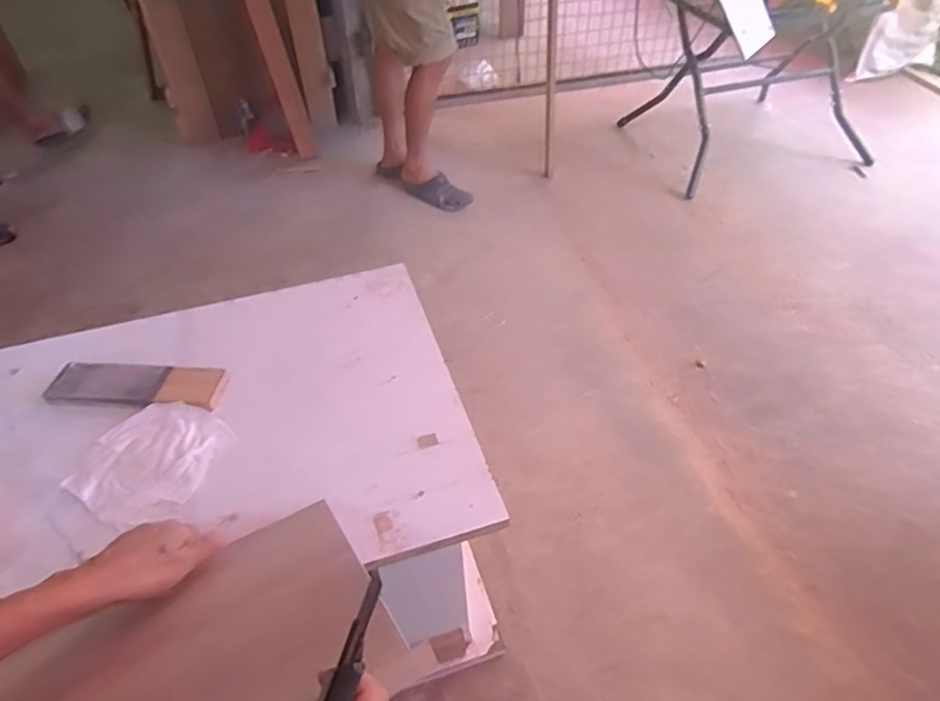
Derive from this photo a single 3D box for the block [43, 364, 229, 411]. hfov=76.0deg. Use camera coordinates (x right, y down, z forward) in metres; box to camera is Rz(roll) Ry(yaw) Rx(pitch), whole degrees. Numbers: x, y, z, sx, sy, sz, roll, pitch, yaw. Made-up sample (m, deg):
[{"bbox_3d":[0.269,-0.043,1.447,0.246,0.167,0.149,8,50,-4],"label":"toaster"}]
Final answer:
[{"bbox_3d":[-0.467,0.046,0.848,0.236,0.019,0.068,1,46,4],"label":"block"}]

